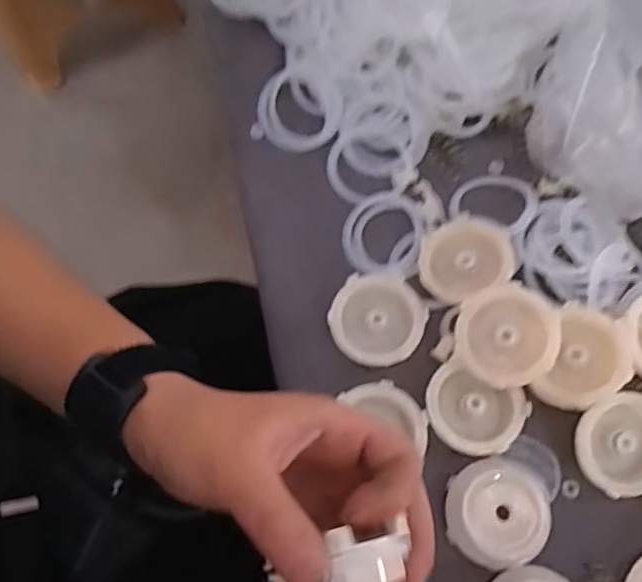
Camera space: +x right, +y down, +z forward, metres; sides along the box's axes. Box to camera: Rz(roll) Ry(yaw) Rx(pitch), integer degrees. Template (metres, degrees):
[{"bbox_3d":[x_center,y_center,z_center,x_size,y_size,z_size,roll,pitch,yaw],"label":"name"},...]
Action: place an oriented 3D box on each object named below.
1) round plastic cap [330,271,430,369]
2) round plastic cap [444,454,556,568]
[{"bbox_3d":[0.035,0.017,0.355,0.053,0.010,0.054,0,70,-1],"label":"round plastic cap"},{"bbox_3d":[0.095,0.118,0.320,0.052,0.019,0.053,0,70,-1],"label":"round plastic cap"}]

